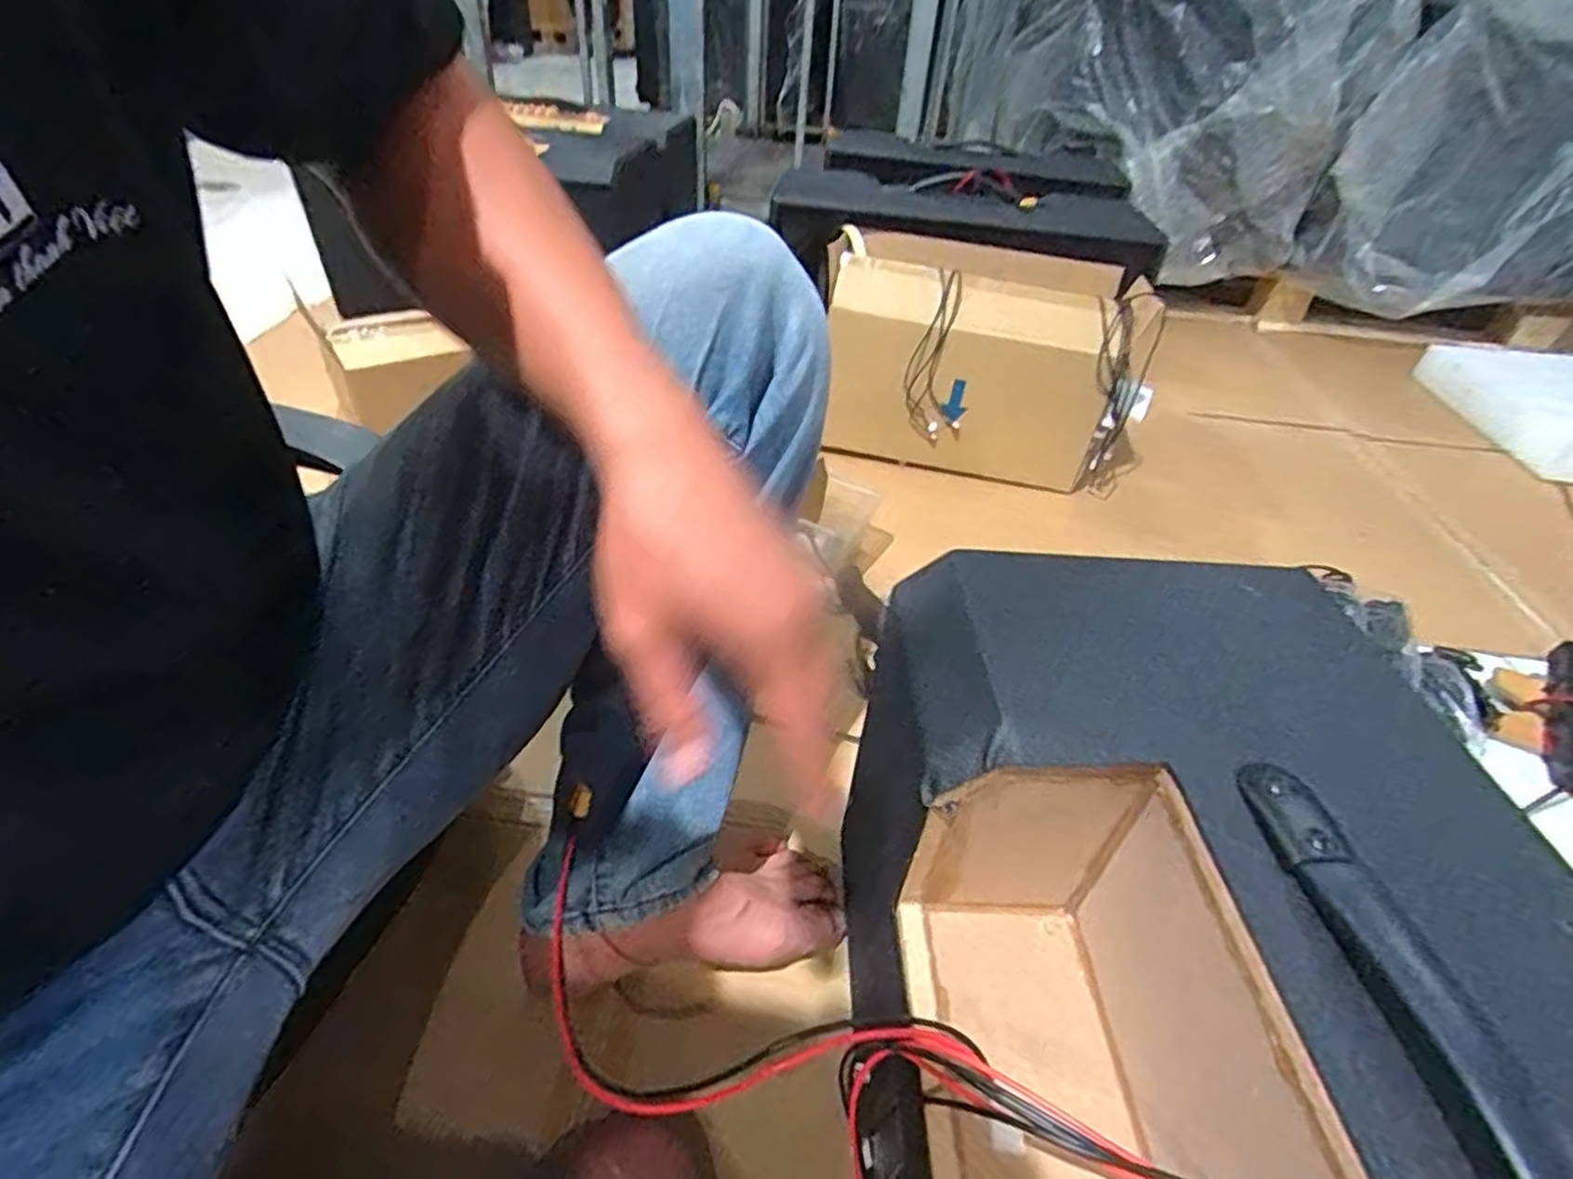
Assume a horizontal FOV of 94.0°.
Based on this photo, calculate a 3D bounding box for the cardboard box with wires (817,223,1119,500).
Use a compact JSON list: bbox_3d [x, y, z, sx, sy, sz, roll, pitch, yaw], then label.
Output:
[{"bbox_3d":[0.259,-0.326,1.077,0.408,0.262,0.179,12,41,9],"label":"cardboard box with wires"}]

